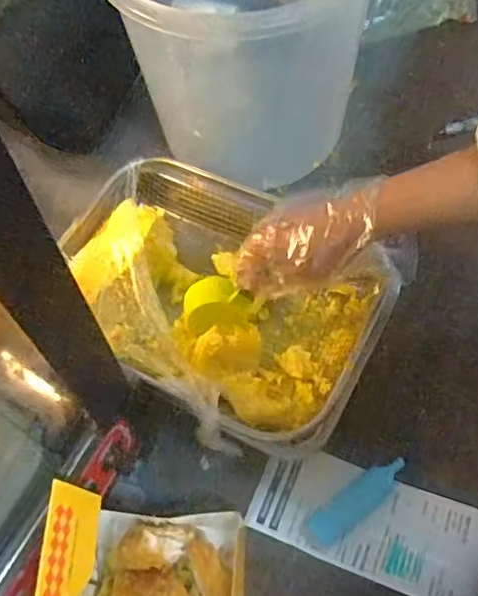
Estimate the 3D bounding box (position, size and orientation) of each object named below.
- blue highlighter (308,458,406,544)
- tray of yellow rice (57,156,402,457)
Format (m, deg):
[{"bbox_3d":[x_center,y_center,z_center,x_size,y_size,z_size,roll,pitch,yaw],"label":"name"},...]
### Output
[{"bbox_3d":[0.097,0.163,0.484,0.093,0.012,0.026,-33,64,-14],"label":"blue highlighter"},{"bbox_3d":[-0.023,-0.003,0.547,0.291,0.068,0.211,28,67,15],"label":"tray of yellow rice"}]

